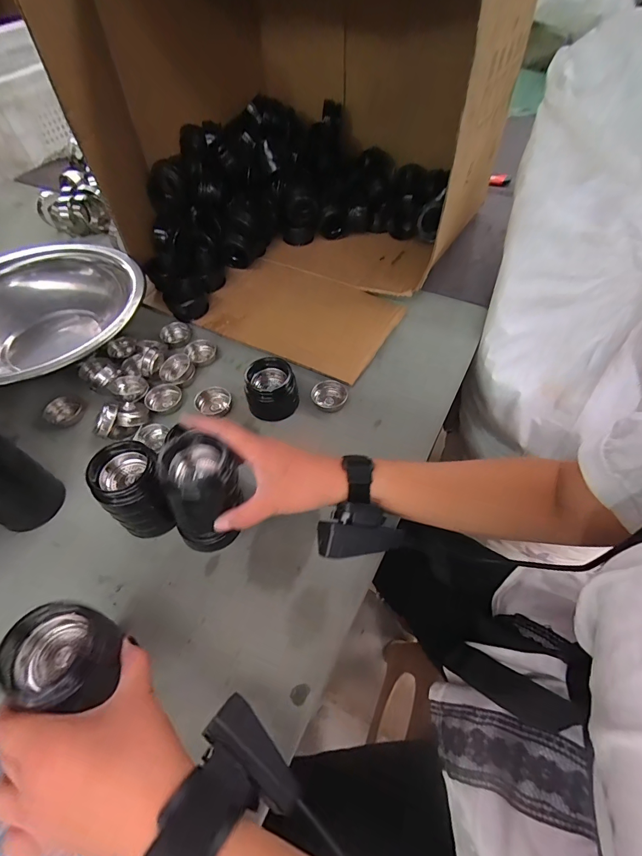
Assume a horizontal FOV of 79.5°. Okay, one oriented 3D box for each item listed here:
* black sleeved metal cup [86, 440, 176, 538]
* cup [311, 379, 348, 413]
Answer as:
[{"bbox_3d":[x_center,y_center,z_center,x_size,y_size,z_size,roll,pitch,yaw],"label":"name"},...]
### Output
[{"bbox_3d":[-0.177,0.063,0.374,0.056,0.088,0.060,-16,55,-11],"label":"black sleeved metal cup"},{"bbox_3d":[0.011,-0.042,0.492,0.041,0.014,0.044,0,53,1],"label":"cup"}]

